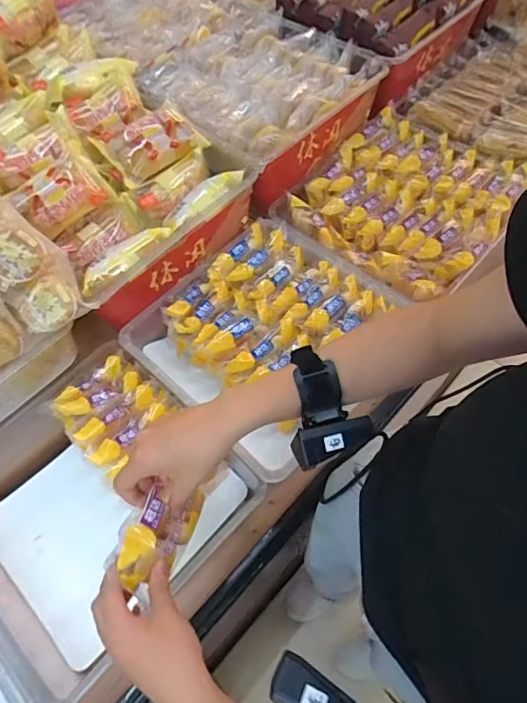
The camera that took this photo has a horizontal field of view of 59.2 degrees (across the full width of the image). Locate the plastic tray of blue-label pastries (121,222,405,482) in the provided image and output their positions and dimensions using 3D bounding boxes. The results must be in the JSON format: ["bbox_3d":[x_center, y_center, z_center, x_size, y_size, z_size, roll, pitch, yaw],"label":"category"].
[{"bbox_3d":[0.003,-0.029,0.640,0.292,0.074,0.298,38,71,21],"label":"plastic tray of blue-label pastries"}]

